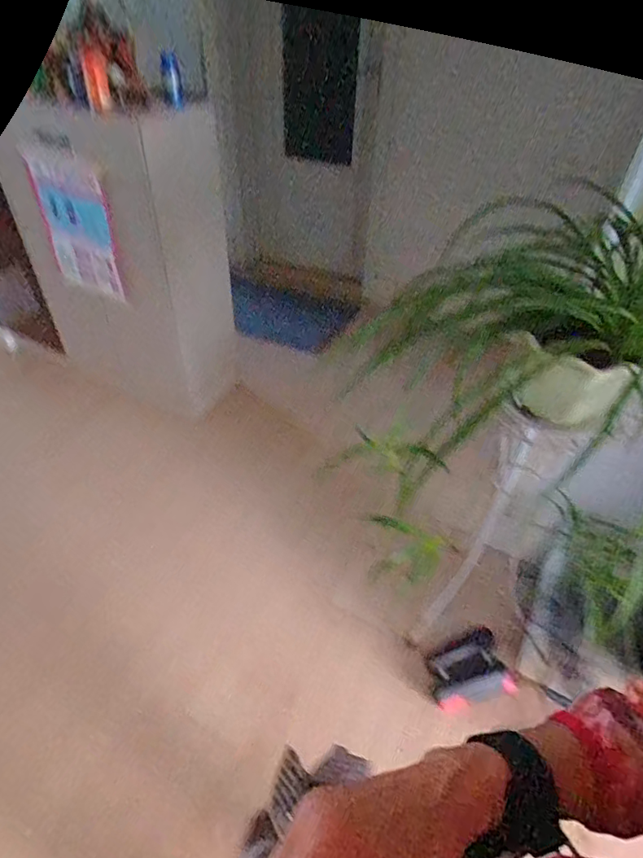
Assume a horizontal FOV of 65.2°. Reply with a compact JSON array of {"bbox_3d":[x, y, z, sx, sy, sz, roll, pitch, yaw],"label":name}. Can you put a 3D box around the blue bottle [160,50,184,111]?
[{"bbox_3d":[-0.369,-0.867,1.252,0.031,0.124,0.030,-21,23,-23],"label":"blue bottle"}]

